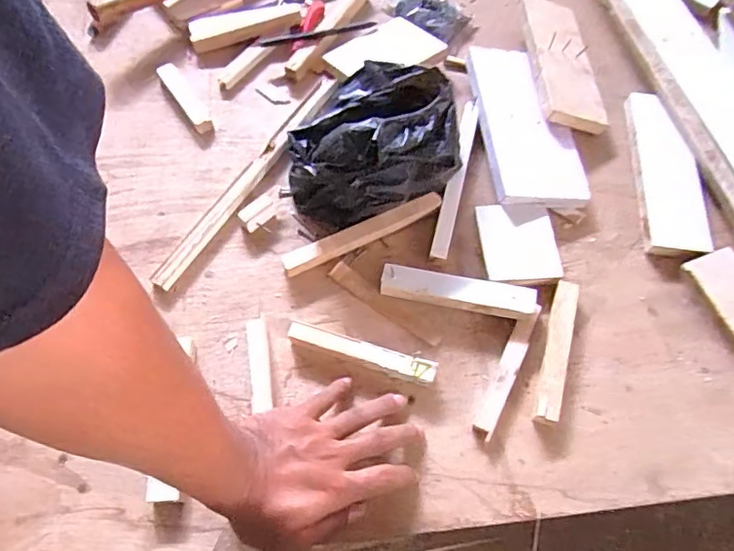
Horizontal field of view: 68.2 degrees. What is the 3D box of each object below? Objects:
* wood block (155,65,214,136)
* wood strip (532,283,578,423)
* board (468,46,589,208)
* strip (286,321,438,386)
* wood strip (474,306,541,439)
[{"bbox_3d":[-0.217,-0.213,0.648,0.023,0.012,0.108,-31,69,-15],"label":"wood block"},{"bbox_3d":[0.183,0.071,0.519,0.022,0.014,0.142,15,64,6],"label":"wood strip"},{"bbox_3d":[0.178,-0.178,0.623,0.099,0.021,0.223,-6,64,-5],"label":"board"},{"bbox_3d":[-0.005,0.074,0.517,0.142,0.022,0.020,16,65,6],"label":"strip"},{"bbox_3d":[0.135,0.087,0.517,0.019,0.010,0.138,20,71,25],"label":"wood strip"}]

